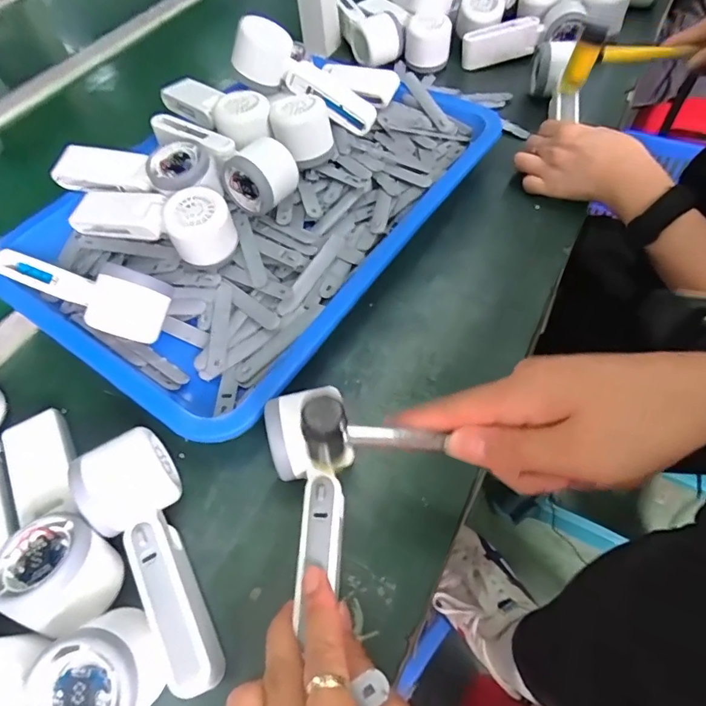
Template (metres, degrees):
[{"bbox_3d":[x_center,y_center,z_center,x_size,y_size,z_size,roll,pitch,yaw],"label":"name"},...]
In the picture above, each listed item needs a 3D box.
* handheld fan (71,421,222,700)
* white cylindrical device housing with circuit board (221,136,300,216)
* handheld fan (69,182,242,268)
[{"bbox_3d":[-0.121,0.127,0.301,0.052,0.057,0.159,-31,60,-15],"label":"handheld fan"},{"bbox_3d":[-0.094,-0.175,0.468,0.058,0.058,0.055,20,60,17],"label":"white cylindrical device housing with circuit board"},{"bbox_3d":[-0.190,-0.124,0.451,0.163,0.061,0.055,15,59,14],"label":"handheld fan"}]

